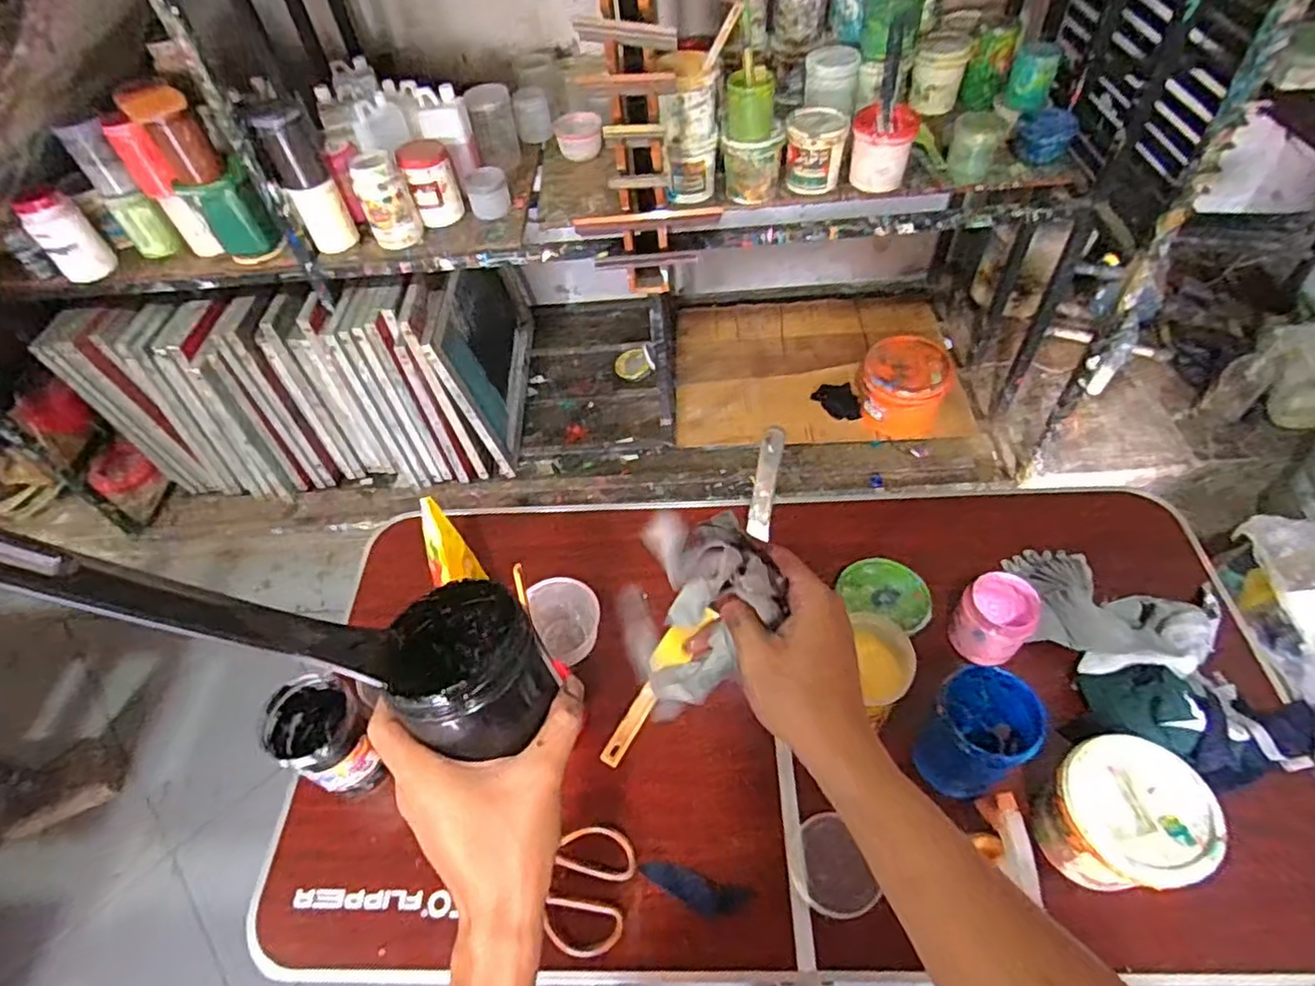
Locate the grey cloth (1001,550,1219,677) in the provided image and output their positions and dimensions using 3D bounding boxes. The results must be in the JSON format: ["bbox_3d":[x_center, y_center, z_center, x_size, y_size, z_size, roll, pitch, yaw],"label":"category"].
[{"bbox_3d":[0.570,0.138,0.842,0.234,0.067,0.187,27,59,23],"label":"grey cloth"}]

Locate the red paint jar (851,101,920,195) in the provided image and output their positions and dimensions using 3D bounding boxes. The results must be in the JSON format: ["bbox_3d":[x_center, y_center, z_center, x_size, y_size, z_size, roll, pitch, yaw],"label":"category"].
[{"bbox_3d":[0.464,-0.705,1.382,0.121,0.121,0.116,10,54,13],"label":"red paint jar"}]

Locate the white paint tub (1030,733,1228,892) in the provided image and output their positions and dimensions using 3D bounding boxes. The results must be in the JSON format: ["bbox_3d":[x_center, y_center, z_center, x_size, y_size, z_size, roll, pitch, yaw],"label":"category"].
[{"bbox_3d":[0.457,0.325,0.668,0.121,0.121,0.124,-3,52,3],"label":"white paint tub"}]

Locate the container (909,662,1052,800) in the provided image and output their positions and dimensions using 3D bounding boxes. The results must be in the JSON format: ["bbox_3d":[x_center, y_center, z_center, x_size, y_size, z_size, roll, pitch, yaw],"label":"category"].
[{"bbox_3d":[0.346,0.270,0.742,0.087,0.180,0.098,-39,59,-23],"label":"container"}]

